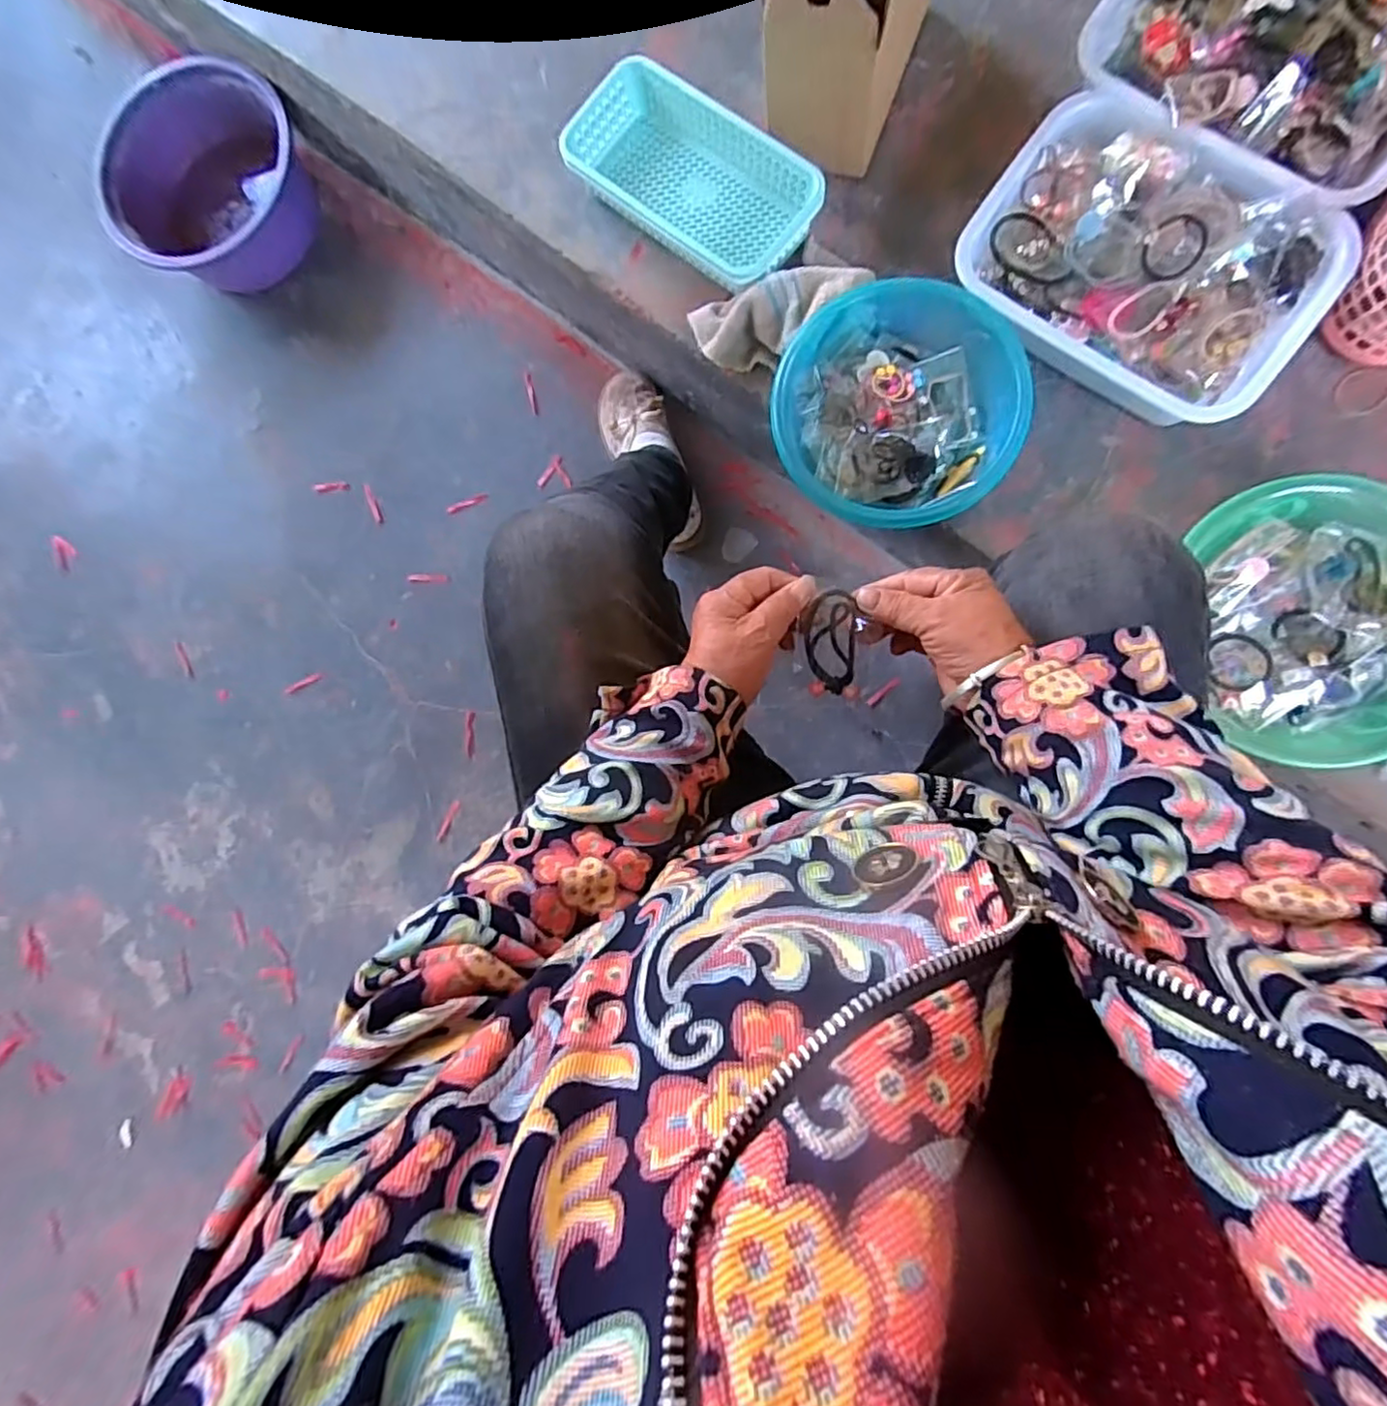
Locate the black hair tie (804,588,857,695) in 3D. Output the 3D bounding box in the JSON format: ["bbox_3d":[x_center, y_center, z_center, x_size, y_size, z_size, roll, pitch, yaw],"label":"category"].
[{"bbox_3d":[0.094,-0.041,0.445,0.034,0.006,0.071,-6,107,0],"label":"black hair tie"}]

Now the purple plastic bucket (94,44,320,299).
[{"bbox_3d":[-0.654,-0.704,0.872,0.262,0.108,0.266,0,87,5],"label":"purple plastic bucket"}]

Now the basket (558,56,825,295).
[{"bbox_3d":[-0.002,-0.545,0.680,0.266,0.058,0.127,39,91,6],"label":"basket"}]

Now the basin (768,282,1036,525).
[{"bbox_3d":[0.189,-0.278,0.622,0.218,0.082,0.211,0,87,5],"label":"basin"}]

